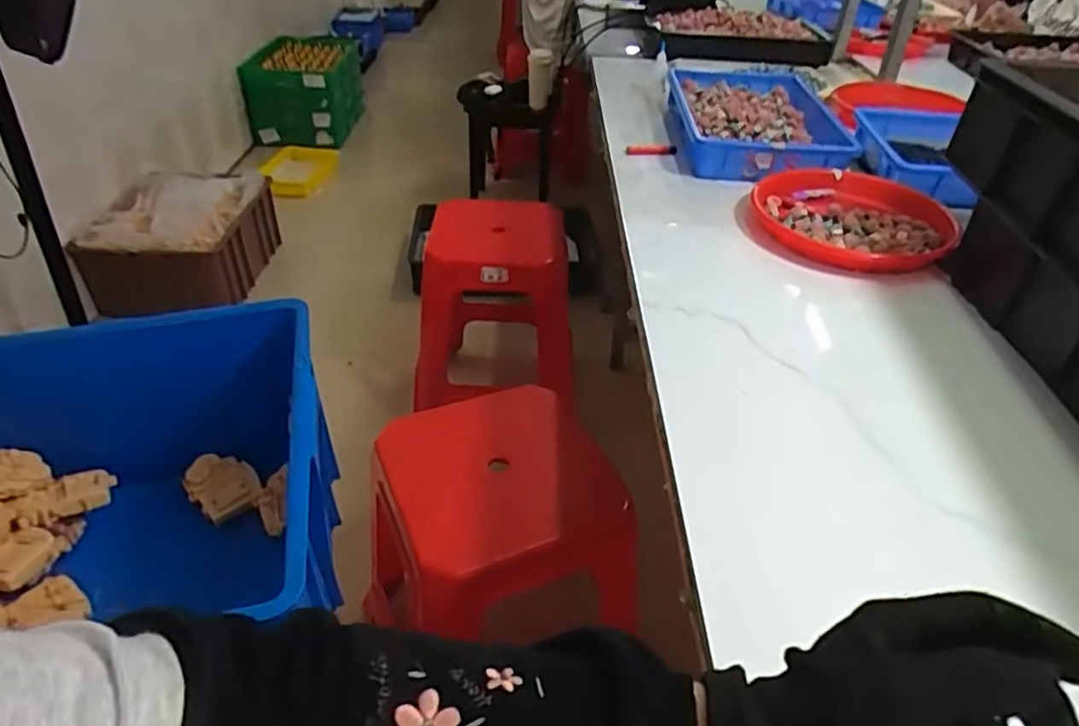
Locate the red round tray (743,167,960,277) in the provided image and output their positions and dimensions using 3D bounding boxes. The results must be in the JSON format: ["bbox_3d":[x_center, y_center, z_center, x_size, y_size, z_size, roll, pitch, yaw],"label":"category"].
[{"bbox_3d":[0.412,-0.197,0.899,0.250,0.033,0.248,1,38,-1],"label":"red round tray"}]

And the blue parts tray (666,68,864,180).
[{"bbox_3d":[0.357,-0.412,1.135,0.269,0.056,0.419,6,38,5],"label":"blue parts tray"}]

